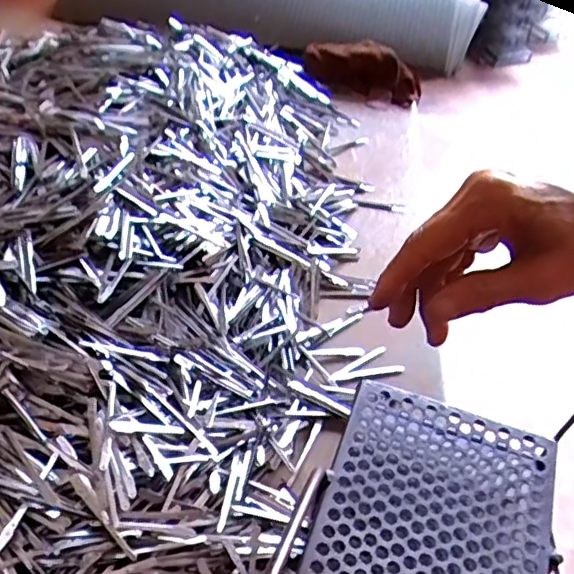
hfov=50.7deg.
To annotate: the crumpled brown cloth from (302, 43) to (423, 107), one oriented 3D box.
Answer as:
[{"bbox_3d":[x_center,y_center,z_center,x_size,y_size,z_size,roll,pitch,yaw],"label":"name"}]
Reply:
[{"bbox_3d":[0.102,-0.301,0.845,0.170,0.051,0.077,19,51,11],"label":"crumpled brown cloth"}]

